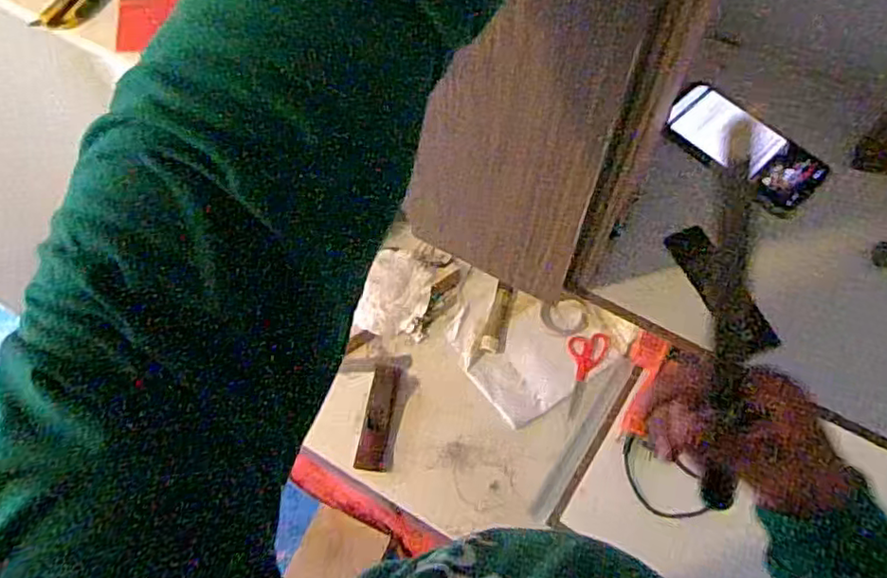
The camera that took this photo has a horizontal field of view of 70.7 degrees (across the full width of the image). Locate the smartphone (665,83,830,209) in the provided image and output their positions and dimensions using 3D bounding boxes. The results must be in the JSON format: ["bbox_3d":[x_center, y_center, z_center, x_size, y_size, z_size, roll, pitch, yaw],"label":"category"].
[{"bbox_3d":[0.299,-0.145,0.629,0.156,0.011,0.076,39,71,18],"label":"smartphone"}]

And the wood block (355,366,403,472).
[{"bbox_3d":[-0.116,0.231,1.140,0.054,0.015,0.190,6,65,4],"label":"wood block"}]

